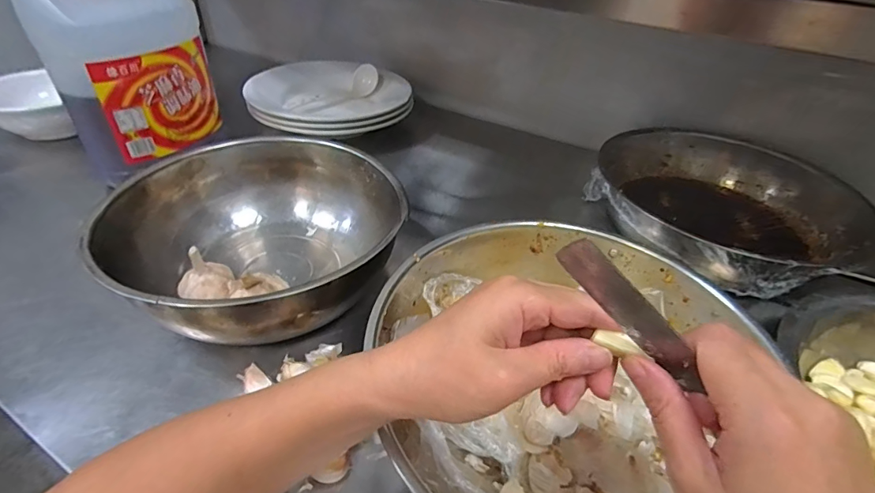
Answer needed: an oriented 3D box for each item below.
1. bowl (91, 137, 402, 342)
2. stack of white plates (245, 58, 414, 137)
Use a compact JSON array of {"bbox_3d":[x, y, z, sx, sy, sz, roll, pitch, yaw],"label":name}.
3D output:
[{"bbox_3d":[-0.182,-0.006,0.476,0.274,0.112,0.251,2,38,-2],"label":"bowl"},{"bbox_3d":[-0.211,-0.297,0.831,0.280,0.056,0.270,-10,40,-17],"label":"stack of white plates"}]

